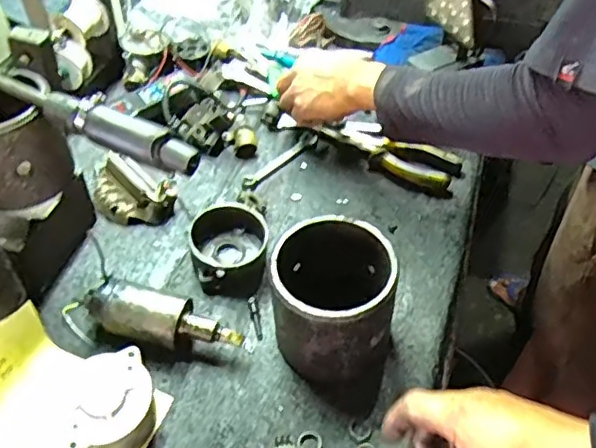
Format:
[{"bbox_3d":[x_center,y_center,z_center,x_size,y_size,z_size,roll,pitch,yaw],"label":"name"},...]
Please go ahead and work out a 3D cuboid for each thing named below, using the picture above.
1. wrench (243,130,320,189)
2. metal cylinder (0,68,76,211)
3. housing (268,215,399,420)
[{"bbox_3d":[-0.022,-0.080,0.770,0.021,0.009,0.131,32,55,29],"label":"wrench"},{"bbox_3d":[-0.232,-0.072,0.498,0.079,0.084,0.084,-19,48,-15],"label":"metal cylinder"},{"bbox_3d":[0.033,0.073,0.572,0.104,0.125,0.114,2,46,4],"label":"housing"}]

